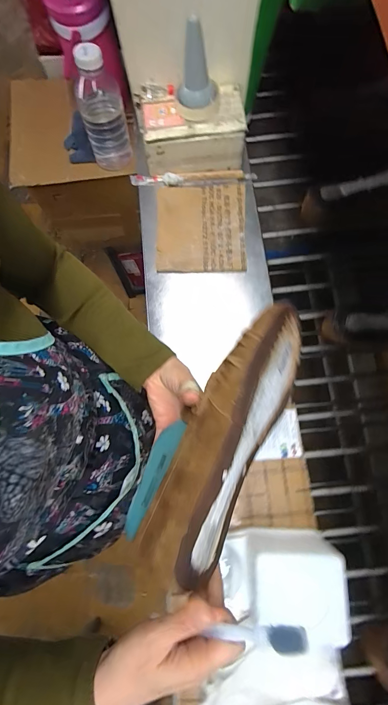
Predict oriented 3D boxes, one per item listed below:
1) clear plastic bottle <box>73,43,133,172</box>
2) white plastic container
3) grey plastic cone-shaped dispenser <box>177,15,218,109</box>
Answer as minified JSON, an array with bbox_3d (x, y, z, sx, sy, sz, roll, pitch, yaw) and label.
[{"bbox_3d":[-0.196,-0.506,0.688,0.091,0.224,0.073,-10,76,-1],"label":"clear plastic bottle"},{"bbox_3d":[0.117,0.304,0.434,0.136,0.104,0.097,2,76,2],"label":"white plastic container"},{"bbox_3d":[0.005,-0.491,0.547,0.071,0.120,0.067,2,76,2],"label":"grey plastic cone-shaped dispenser"}]

